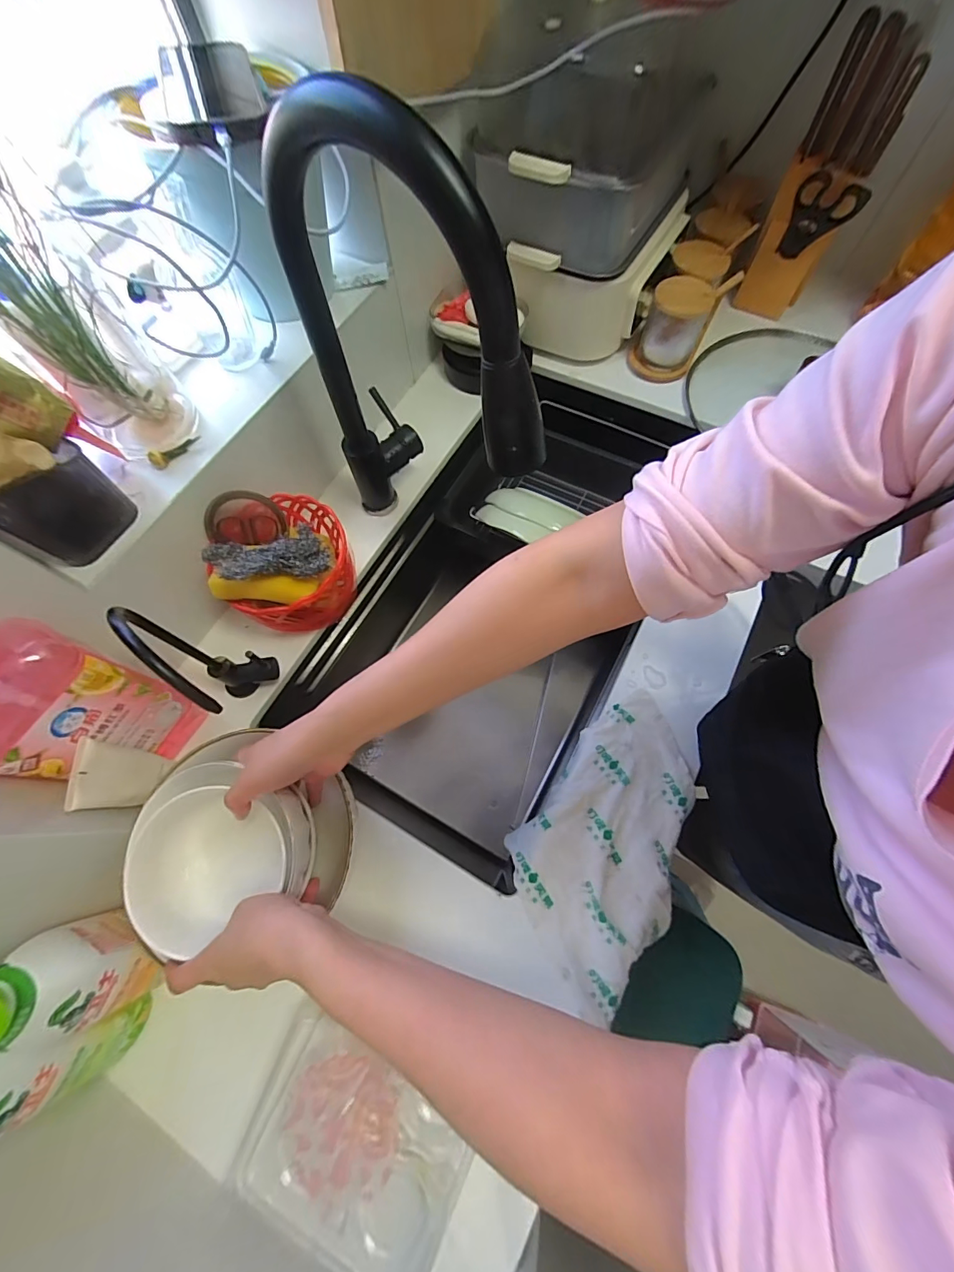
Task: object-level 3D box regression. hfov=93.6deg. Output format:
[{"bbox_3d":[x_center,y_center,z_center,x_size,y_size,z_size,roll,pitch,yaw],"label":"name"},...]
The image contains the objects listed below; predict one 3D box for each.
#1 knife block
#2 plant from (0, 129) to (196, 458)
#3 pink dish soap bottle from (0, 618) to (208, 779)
[{"bbox_3d":[0.461,-0.590,0.616,0.103,0.297,0.085,26,72,11],"label":"knife block"},{"bbox_3d":[-0.353,-0.279,0.383,0.087,0.236,0.094,-41,73,-13],"label":"plant"},{"bbox_3d":[-0.369,0.063,0.396,0.075,0.276,0.119,23,71,10],"label":"pink dish soap bottle"}]

